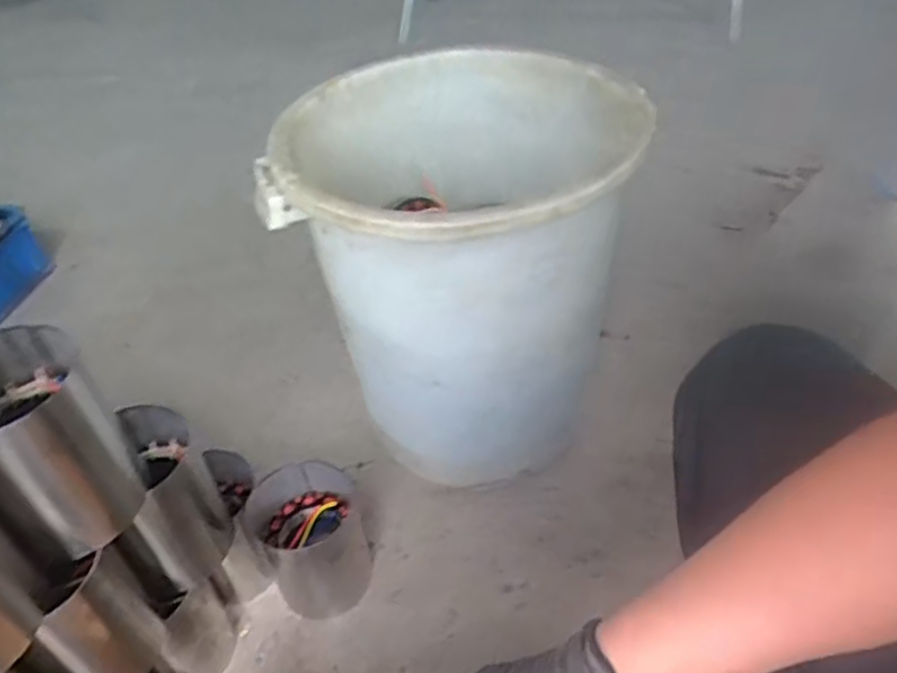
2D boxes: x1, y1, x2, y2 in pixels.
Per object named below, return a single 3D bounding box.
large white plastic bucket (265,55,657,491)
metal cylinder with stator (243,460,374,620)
[{"bbox_3d":[0.021,-0.087,0.946,0.384,0.448,0.418,-3,43,3],"label":"large white plastic bucket"},{"bbox_3d":[-0.170,0.257,0.893,0.130,0.146,0.140,-3,43,3],"label":"metal cylinder with stator"}]

